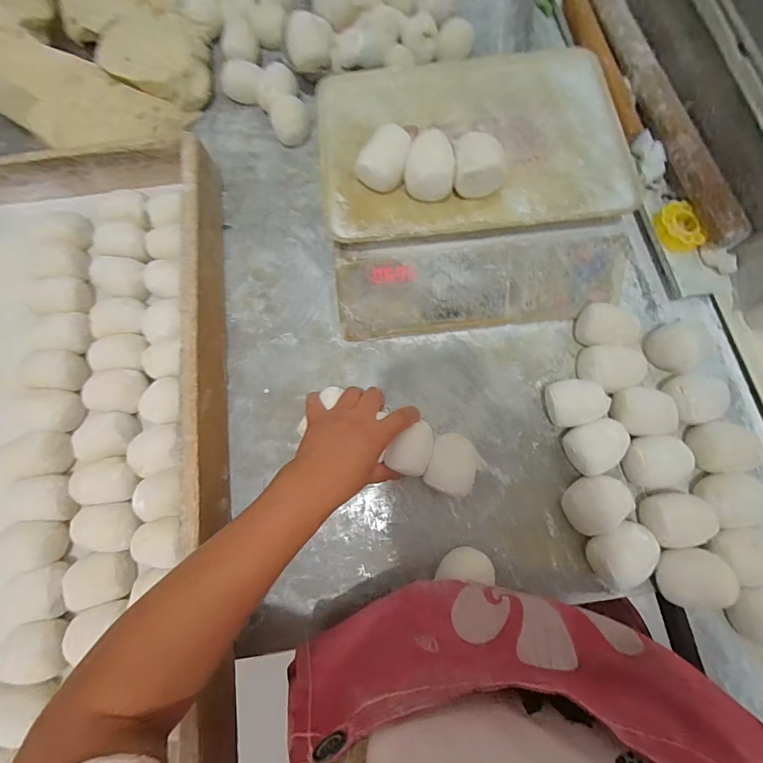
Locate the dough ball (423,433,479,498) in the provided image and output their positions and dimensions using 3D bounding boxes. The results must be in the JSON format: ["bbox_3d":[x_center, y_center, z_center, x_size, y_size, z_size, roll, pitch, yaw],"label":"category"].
[{"bbox_3d":[0.077,0.090,0.420,0.052,0.041,0.062,21,76,7],"label":"dough ball"}]

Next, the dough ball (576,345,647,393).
[{"bbox_3d":[0.260,-0.011,0.443,0.065,0.038,0.050,13,75,5],"label":"dough ball"}]

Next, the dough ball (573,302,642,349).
[{"bbox_3d":[0.258,-0.059,0.452,0.053,0.049,0.048,9,75,4],"label":"dough ball"}]

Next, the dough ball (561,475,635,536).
[{"bbox_3d":[0.223,0.126,0.405,0.064,0.038,0.051,-23,75,-5],"label":"dough ball"}]

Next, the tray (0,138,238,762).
[{"bbox_3d":[-0.449,0.102,0.426,0.549,0.106,0.762,-8,75,-1],"label":"tray"}]

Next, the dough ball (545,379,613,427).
[{"bbox_3d":[0.211,0.023,0.435,0.055,0.042,0.052,0,75,1],"label":"dough ball"}]

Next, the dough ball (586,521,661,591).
[{"bbox_3d":[0.241,0.172,0.393,0.059,0.034,0.055,0,75,1],"label":"dough ball"}]

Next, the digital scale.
[{"bbox_3d":[0.102,-0.228,0.478,0.328,0.105,0.309,-8,75,-1],"label":"digital scale"}]

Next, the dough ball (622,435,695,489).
[{"bbox_3d":[0.295,0.086,0.415,0.064,0.040,0.051,-1,75,1],"label":"dough ball"}]

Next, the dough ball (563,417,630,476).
[{"bbox_3d":[0.231,0.070,0.420,0.053,0.038,0.051,0,75,1],"label":"dough ball"}]

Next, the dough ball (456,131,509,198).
[{"bbox_3d":[0.101,-0.220,0.398,0.049,0.048,0.042,-2,75,1],"label":"dough ball"}]

